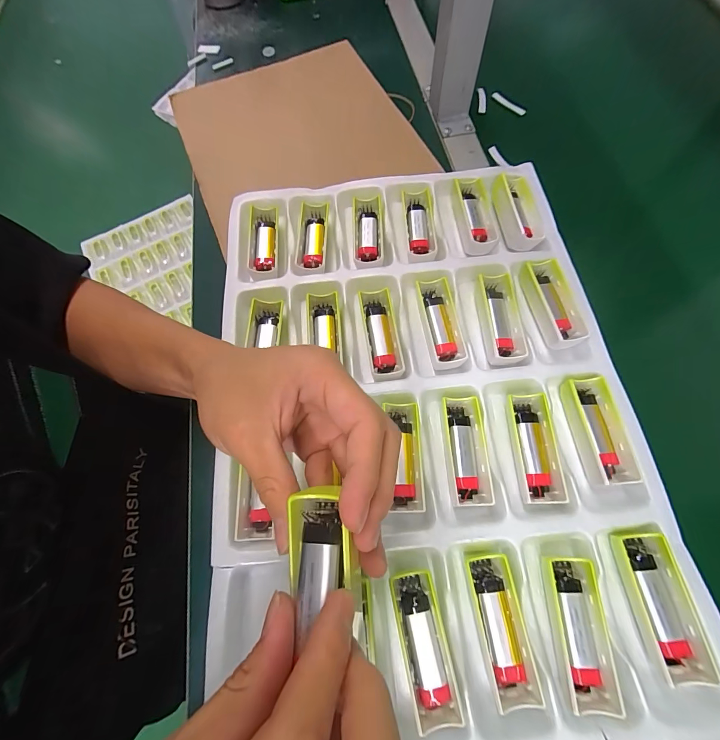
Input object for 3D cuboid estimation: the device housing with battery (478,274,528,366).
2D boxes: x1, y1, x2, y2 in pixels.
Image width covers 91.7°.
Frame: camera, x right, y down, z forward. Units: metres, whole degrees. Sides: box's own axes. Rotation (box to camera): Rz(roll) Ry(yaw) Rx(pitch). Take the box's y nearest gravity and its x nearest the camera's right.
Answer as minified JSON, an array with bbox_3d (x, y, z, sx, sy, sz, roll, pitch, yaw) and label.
[{"bbox_3d":[0.123,-0.044,0.302,0.030,0.020,0.078,-6,68,1],"label":"device housing with battery"}]

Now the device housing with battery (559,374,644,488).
[{"bbox_3d":[0.179,0.045,0.264,0.032,0.016,0.078,-9,68,0],"label":"device housing with battery"}]

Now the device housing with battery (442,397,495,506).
[{"bbox_3d":[0.081,0.062,0.268,0.029,0.017,0.078,-2,68,3],"label":"device housing with battery"}]

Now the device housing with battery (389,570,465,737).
[{"bbox_3d":[0.041,0.176,0.224,0.028,0.019,0.078,-12,68,-1],"label":"device housing with battery"}]

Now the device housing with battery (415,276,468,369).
[{"bbox_3d":[0.071,-0.040,0.306,0.029,0.019,0.078,-9,68,0],"label":"device housing with battery"}]

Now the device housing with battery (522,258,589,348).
[{"bbox_3d":[0.170,-0.059,0.307,0.030,0.020,0.080,-13,68,-1],"label":"device housing with battery"}]

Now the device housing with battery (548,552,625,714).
[{"bbox_3d":[0.138,0.162,0.218,0.027,0.016,0.079,1,68,4],"label":"device housing with battery"}]

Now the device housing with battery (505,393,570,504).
[{"bbox_3d":[0.131,0.058,0.262,0.029,0.016,0.078,-1,68,3],"label":"device housing with battery"}]

